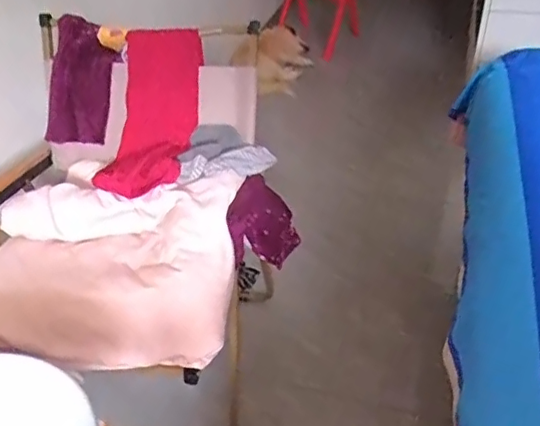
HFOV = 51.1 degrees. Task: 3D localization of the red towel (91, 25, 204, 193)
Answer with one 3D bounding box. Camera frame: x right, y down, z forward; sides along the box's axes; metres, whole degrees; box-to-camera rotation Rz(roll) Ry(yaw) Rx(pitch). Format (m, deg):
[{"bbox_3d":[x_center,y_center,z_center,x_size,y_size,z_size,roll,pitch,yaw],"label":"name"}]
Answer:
[{"bbox_3d":[-0.238,-0.194,1.137,0.180,0.107,0.340,10,80,14],"label":"red towel"}]

